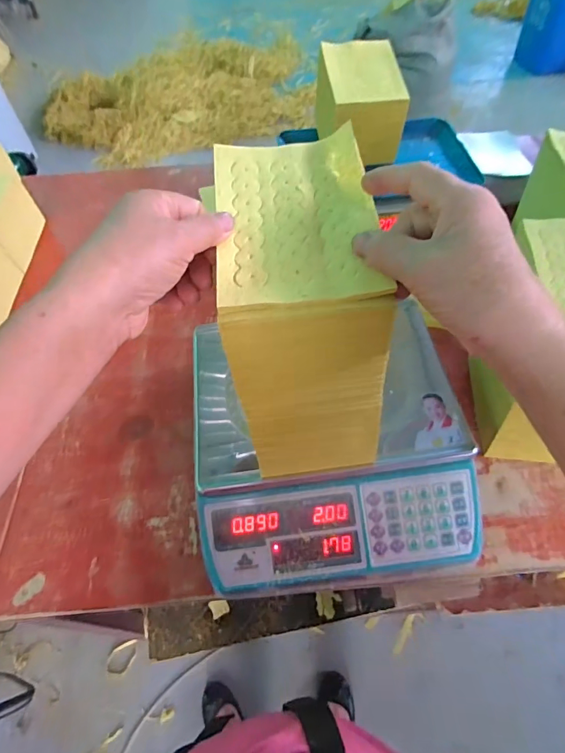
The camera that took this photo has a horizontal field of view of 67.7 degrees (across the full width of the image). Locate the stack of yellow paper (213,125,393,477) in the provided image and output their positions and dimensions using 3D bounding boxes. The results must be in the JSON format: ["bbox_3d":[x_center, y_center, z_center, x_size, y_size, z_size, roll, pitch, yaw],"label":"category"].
[{"bbox_3d":[0.011,-0.050,0.376,0.114,0.213,0.187,-10,57,-3],"label":"stack of yellow paper"}]

